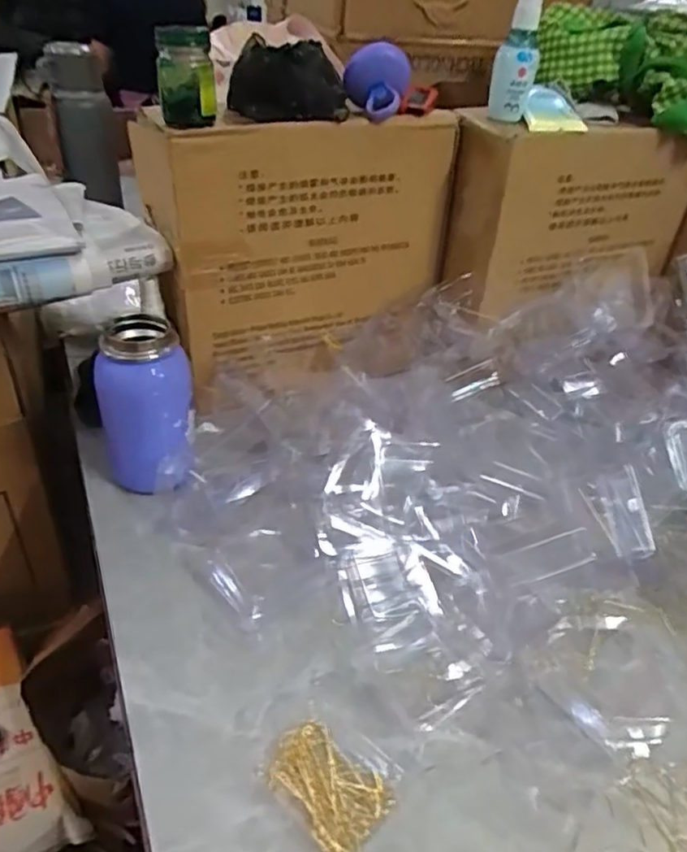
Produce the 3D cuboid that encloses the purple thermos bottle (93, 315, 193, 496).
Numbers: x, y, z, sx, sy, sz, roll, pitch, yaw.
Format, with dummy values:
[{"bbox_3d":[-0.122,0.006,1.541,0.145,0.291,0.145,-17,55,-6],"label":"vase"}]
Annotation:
[{"bbox_3d":[-0.164,-0.015,0.529,0.072,0.135,0.065,-9,39,-17],"label":"purple thermos bottle"}]

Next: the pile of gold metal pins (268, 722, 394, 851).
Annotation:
[{"bbox_3d":[-0.009,0.204,0.360,0.067,0.013,0.045,31,44,31],"label":"pile of gold metal pins"}]

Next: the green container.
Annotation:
[{"bbox_3d":[-0.122,-0.269,0.493,0.044,0.069,0.035,-3,37,-12],"label":"green container"}]

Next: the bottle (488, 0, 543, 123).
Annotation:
[{"bbox_3d":[0.160,-0.344,0.578,0.039,0.114,0.033,13,37,11],"label":"bottle"}]

